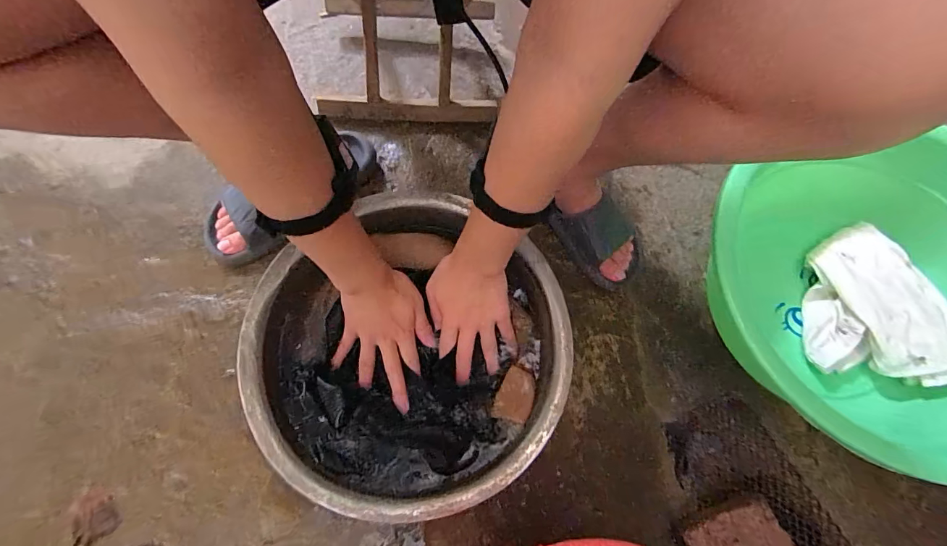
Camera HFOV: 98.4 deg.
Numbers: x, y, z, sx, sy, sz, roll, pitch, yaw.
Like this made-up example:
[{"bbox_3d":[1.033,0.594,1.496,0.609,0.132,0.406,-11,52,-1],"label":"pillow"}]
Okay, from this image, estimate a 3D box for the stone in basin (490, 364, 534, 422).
[{"bbox_3d":[0.053,0.151,0.508,0.045,0.016,0.064,9,61,20],"label":"stone in basin"}]

